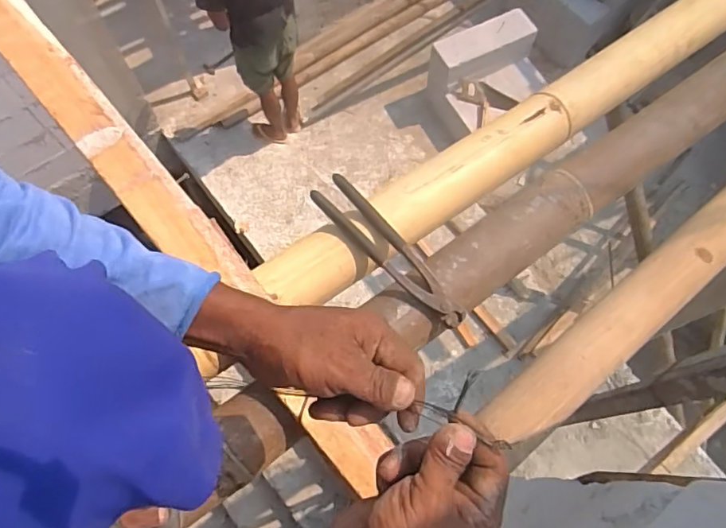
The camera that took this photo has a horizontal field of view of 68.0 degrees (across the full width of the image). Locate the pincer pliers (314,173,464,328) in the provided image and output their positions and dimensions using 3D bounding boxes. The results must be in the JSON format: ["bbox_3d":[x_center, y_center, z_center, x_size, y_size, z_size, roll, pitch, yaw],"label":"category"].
[{"bbox_3d":[0.032,-0.015,0.623,0.046,0.030,0.222,-43,76,-15],"label":"pincer pliers"}]

